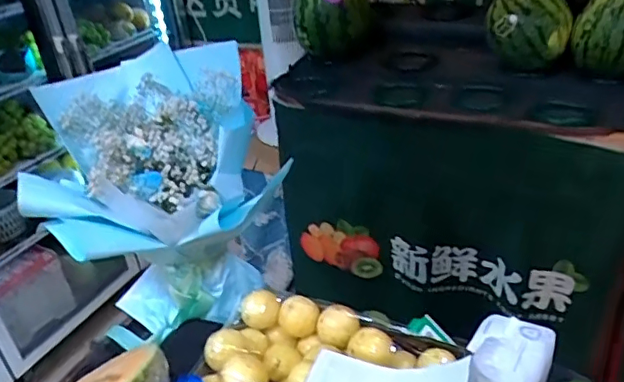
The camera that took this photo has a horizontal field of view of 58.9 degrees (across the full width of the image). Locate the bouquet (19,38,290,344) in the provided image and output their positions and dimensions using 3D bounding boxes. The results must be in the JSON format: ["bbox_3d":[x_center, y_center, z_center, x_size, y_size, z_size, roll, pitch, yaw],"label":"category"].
[{"bbox_3d":[-0.243,0.013,0.842,0.317,0.363,0.335,-17,33,-18],"label":"bouquet"}]

